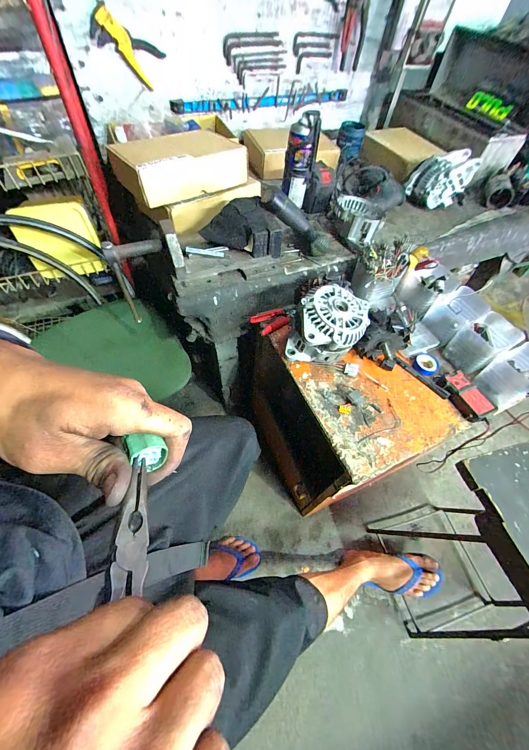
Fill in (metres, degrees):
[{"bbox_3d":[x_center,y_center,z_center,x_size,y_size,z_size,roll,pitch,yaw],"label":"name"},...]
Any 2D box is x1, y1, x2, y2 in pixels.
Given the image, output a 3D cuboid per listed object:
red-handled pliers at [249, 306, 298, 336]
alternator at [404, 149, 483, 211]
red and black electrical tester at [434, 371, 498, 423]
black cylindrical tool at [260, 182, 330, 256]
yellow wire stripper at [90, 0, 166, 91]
[{"bbox_3d":[0.033,-0.138,0.700,0.124,0.019,0.053,-24,62,-19],"label":"red-handled pliers"},{"bbox_3d":[0.531,-0.596,0.885,0.172,0.126,0.135,27,59,13],"label":"alternator"},{"bbox_3d":[0.423,0.041,0.610,0.069,0.027,0.114,-19,60,-16],"label":"red and black electrical tester"},{"bbox_3d":[0.078,-0.363,0.684,0.196,0.055,0.064,33,52,-27],"label":"black cylindrical tool"},{"bbox_3d":[-0.349,-0.842,0.749,0.164,0.134,0.025,-13,59,-13],"label":"yellow wire stripper"}]

